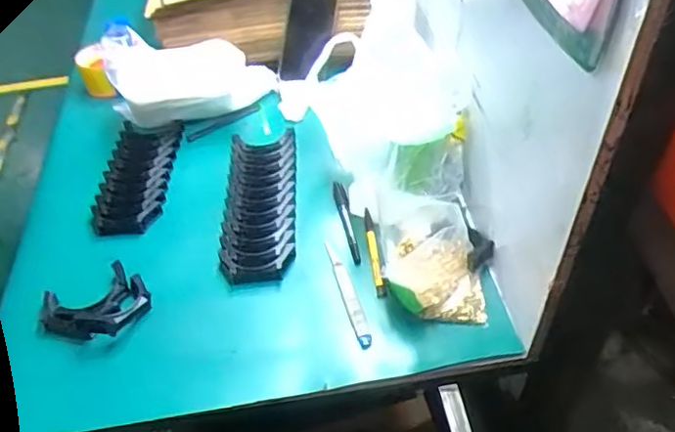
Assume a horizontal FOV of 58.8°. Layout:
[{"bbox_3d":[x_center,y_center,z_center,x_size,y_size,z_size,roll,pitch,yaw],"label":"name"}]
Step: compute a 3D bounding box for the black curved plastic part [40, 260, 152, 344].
[{"bbox_3d":[-0.273,0.101,0.673,0.108,0.029,0.100,-2,46,3],"label":"black curved plastic part"}]

